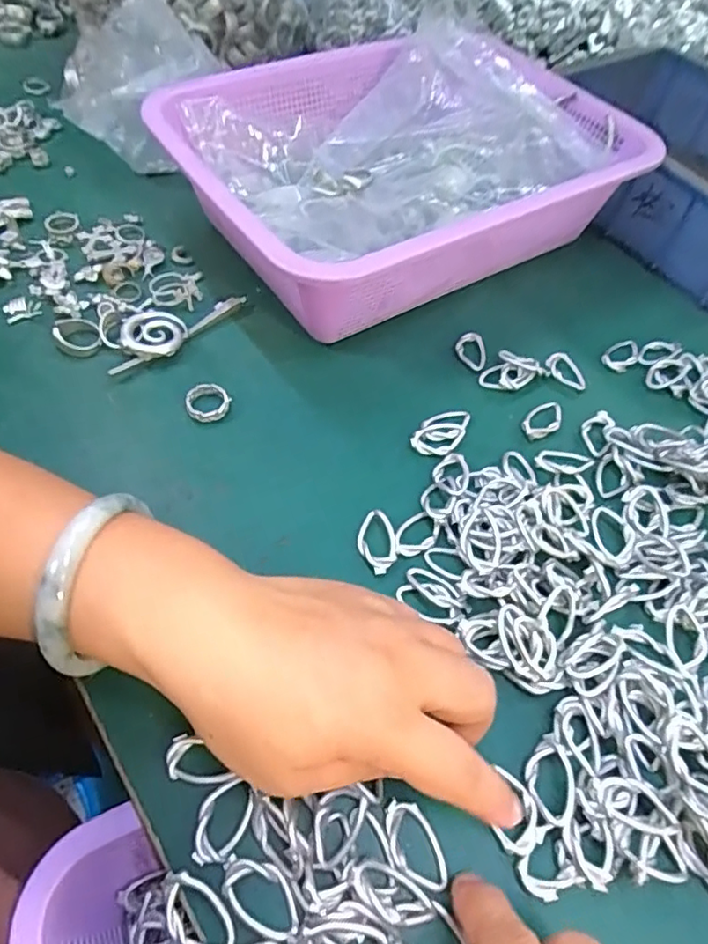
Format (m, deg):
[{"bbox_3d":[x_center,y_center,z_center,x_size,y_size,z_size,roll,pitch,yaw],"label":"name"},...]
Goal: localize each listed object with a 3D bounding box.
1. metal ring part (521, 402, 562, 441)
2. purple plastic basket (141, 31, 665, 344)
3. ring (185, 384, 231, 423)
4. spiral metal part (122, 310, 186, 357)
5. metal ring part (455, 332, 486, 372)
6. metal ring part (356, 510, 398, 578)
[{"bbox_3d":[0.115,-0.032,0.351,0.018,0.004,0.034,36,60,18],"label":"metal ring part"},{"bbox_3d":[0.032,-0.209,0.410,0.298,0.090,0.222,-27,62,-21],"label":"purple plastic basket"},{"bbox_3d":[-0.086,-0.040,0.337,0.026,0.009,0.022,32,59,16],"label":"ring"},{"bbox_3d":[-0.124,-0.086,0.361,0.036,0.009,0.039,2,56,-3],"label":"spiral metal part"},{"bbox_3d":[0.076,-0.079,0.380,0.019,0.005,0.032,6,56,-1],"label":"metal ring part"},{"bbox_3d":[0.012,0.035,0.295,0.019,0.006,0.033,-18,59,-16],"label":"metal ring part"}]

